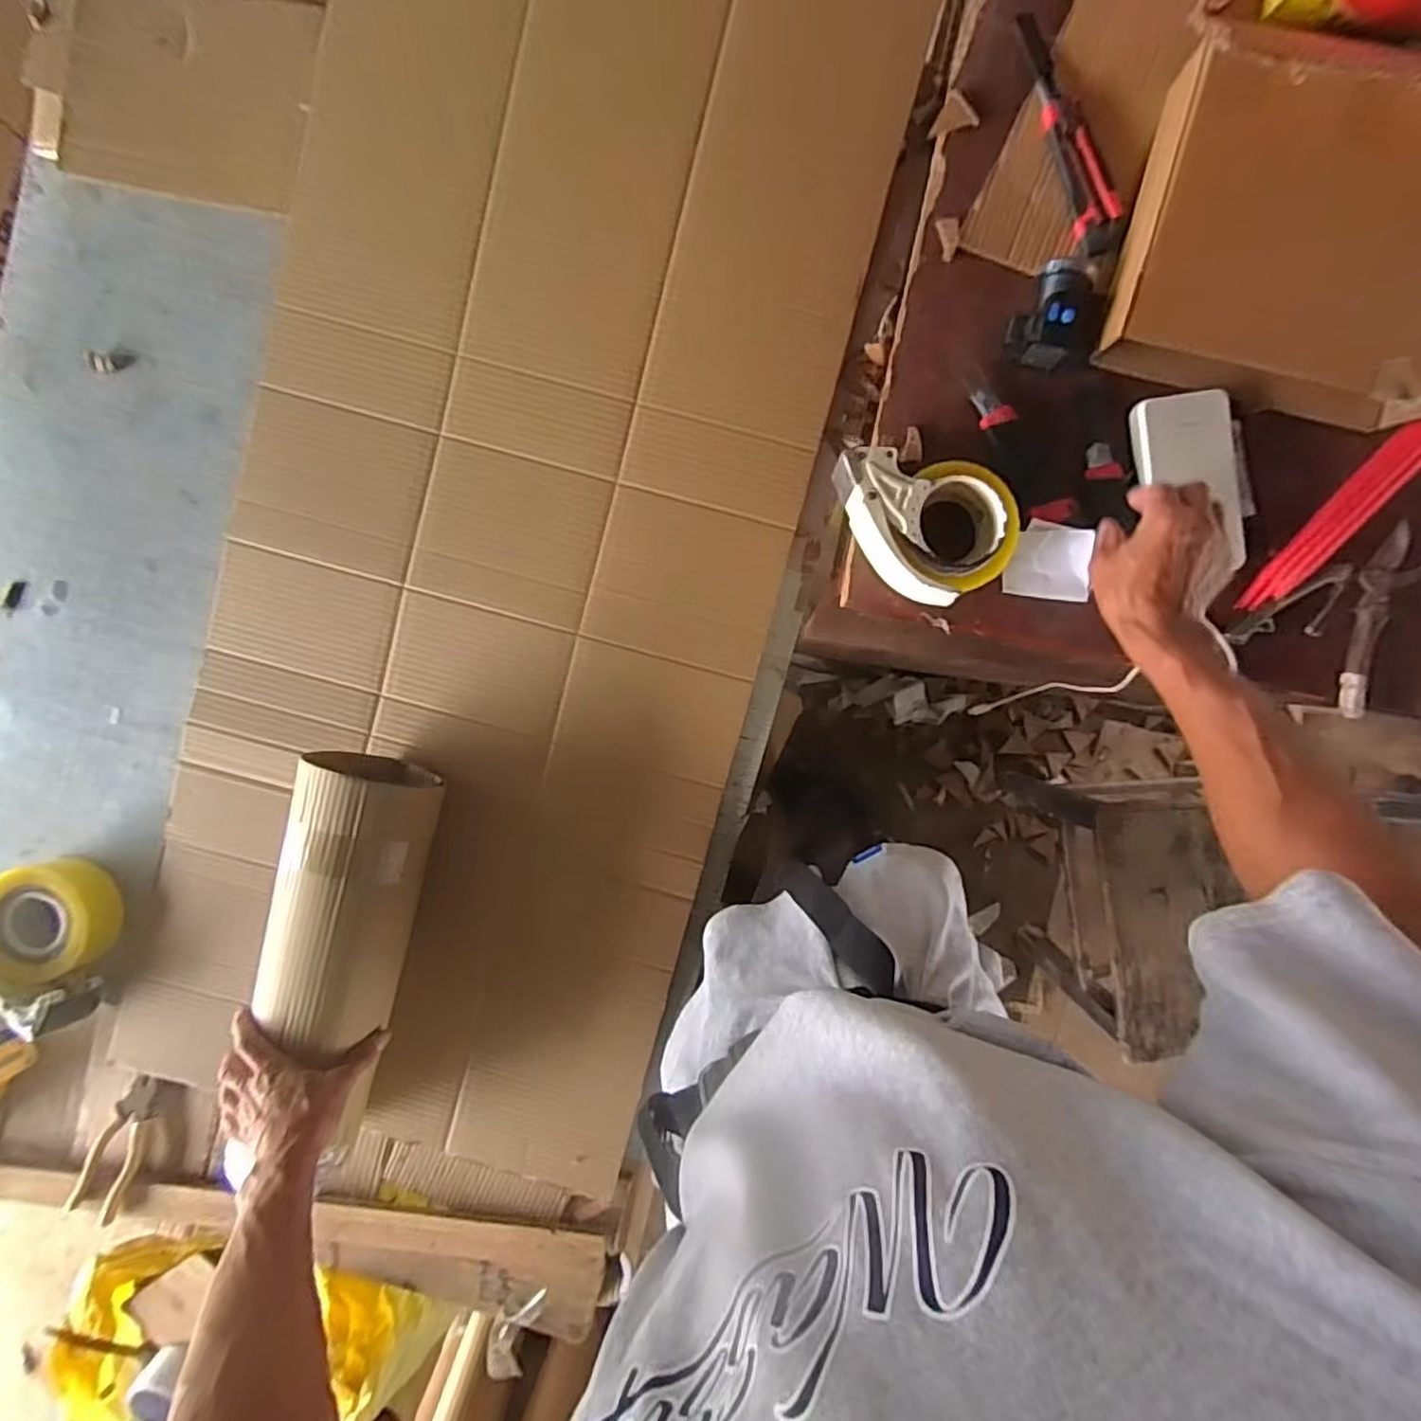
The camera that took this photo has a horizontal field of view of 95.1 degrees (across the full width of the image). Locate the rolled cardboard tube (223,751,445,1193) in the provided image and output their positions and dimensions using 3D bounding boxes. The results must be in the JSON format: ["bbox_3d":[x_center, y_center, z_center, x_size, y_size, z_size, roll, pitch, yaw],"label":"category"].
[{"bbox_3d":[-0.368,0.240,0.653,0.119,0.093,0.401,10,95,2],"label":"rolled cardboard tube"}]

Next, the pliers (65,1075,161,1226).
[{"bbox_3d":[-0.670,0.492,0.738,0.053,0.017,0.157,21,83,1],"label":"pliers"}]

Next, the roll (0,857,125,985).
[{"bbox_3d":[-0.724,0.225,0.708,0.130,0.046,0.126,0,93,3],"label":"roll"}]

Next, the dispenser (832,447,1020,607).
[{"bbox_3d":[0.192,-0.162,0.601,0.164,0.064,0.122,8,94,3],"label":"dispenser"}]

